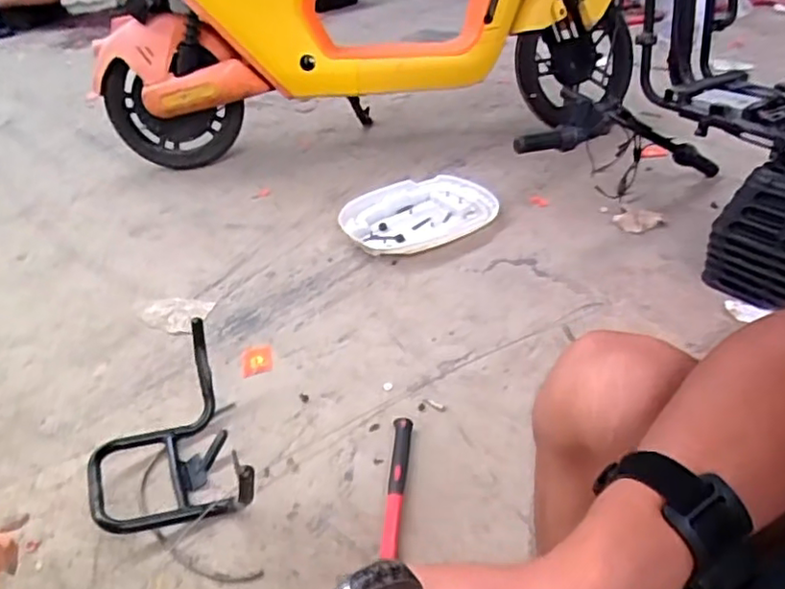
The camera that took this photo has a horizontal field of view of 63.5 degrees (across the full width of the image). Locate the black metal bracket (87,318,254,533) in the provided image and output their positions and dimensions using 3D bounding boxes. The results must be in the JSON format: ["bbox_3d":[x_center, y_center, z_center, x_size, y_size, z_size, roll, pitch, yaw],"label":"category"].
[{"bbox_3d":[-0.339,0.207,0.922,0.215,0.133,0.283,-18,38,-18],"label":"black metal bracket"}]

